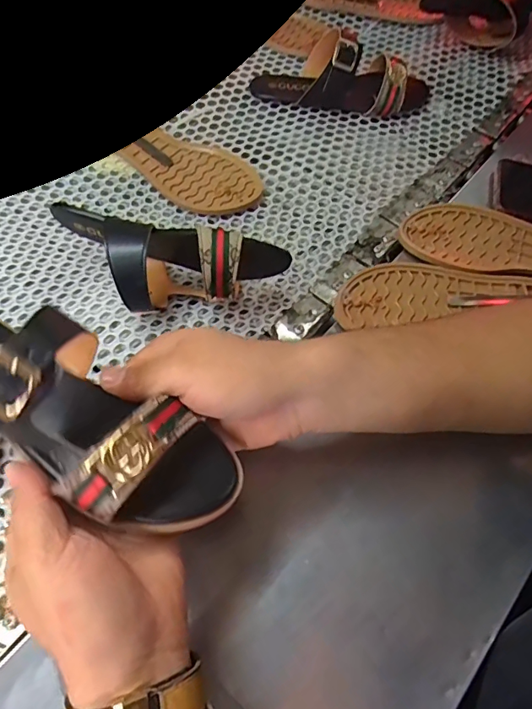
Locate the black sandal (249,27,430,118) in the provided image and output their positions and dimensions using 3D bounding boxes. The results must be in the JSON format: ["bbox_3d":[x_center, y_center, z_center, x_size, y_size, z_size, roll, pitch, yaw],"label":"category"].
[{"bbox_3d":[0.100,-0.359,0.586,0.220,0.078,0.090,8,64,1],"label":"black sandal"}]

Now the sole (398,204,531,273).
[{"bbox_3d":[0.255,-0.110,0.482,0.228,0.012,0.082,16,64,5],"label":"sole"}]

